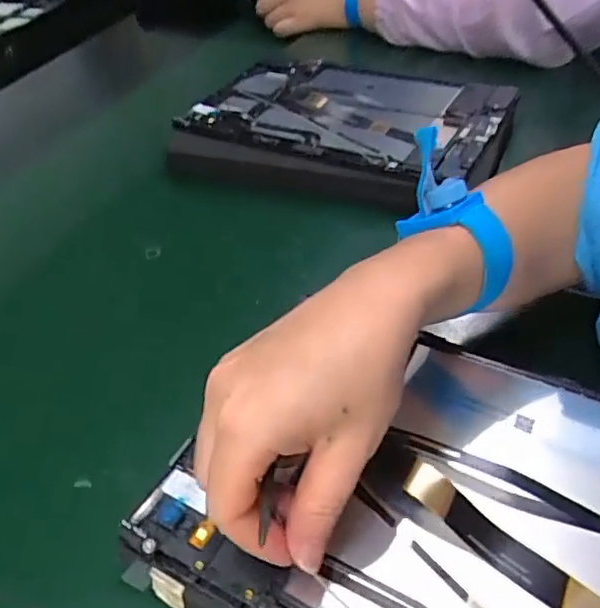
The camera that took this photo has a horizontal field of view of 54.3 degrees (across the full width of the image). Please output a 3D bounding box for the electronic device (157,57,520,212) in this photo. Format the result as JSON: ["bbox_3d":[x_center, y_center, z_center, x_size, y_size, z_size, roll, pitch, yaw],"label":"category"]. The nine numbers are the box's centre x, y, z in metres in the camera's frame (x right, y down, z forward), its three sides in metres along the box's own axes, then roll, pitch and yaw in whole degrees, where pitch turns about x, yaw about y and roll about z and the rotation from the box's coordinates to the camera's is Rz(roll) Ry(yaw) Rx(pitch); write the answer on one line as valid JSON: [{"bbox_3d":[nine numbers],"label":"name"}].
[{"bbox_3d":[0.034,-0.143,0.465,0.244,0.026,0.171,11,46,17],"label":"electronic device"}]

